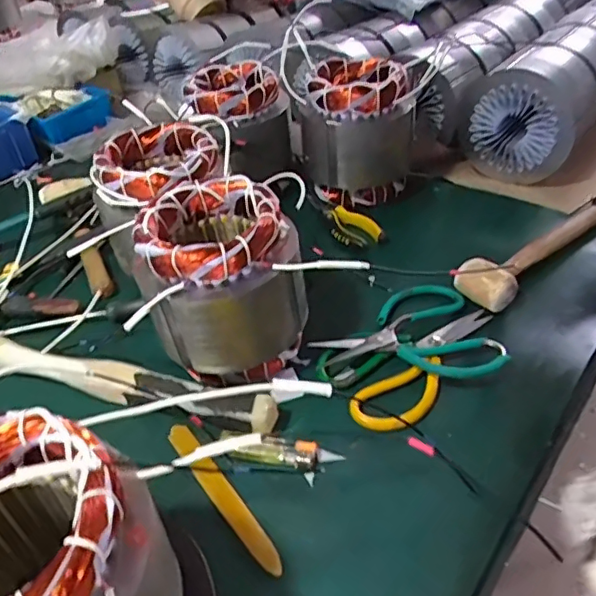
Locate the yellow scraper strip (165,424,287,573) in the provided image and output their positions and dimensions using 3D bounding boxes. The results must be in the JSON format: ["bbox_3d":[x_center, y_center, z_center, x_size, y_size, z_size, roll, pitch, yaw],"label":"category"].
[{"bbox_3d":[-0.063,0.161,0.467,0.021,0.005,0.162,-28,48,-24],"label":"yellow scraper strip"}]

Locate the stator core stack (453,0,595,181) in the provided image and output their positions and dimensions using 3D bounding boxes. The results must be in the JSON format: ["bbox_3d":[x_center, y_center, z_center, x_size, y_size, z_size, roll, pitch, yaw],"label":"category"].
[{"bbox_3d":[0.445,-0.368,0.930,0.171,0.159,0.435,29,50,30],"label":"stator core stack"}]

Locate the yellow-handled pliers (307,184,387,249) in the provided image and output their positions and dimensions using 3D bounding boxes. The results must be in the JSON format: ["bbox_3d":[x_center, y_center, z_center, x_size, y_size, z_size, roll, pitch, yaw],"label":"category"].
[{"bbox_3d":[0.054,-0.111,0.777,0.054,0.024,0.154,-23,46,-20],"label":"yellow-handled pliers"}]

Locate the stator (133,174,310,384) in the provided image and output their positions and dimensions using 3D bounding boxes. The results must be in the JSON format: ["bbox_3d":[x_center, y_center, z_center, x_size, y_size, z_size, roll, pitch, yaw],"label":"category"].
[{"bbox_3d":[-0.069,-0.017,0.553,0.144,0.155,0.141,-13,43,-10],"label":"stator"}]

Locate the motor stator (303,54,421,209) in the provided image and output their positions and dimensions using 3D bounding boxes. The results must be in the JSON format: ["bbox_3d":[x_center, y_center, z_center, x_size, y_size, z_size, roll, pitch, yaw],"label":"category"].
[{"bbox_3d":[0.089,-0.239,0.810,0.159,0.168,0.144,3,43,7],"label":"motor stator"}]

